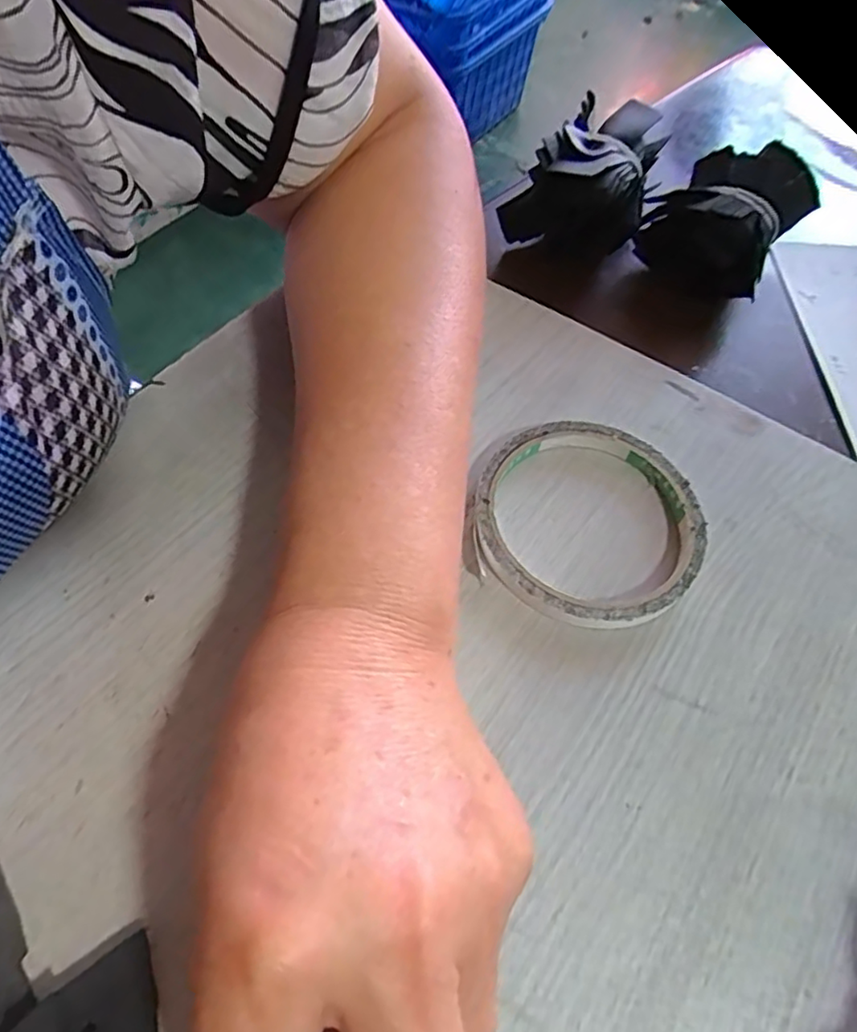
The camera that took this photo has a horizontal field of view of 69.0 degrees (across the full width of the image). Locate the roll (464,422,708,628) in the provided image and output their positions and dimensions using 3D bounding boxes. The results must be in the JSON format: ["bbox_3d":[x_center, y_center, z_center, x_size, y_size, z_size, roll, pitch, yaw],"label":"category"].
[{"bbox_3d":[0.062,0.001,0.246,0.086,0.010,0.085,2,59,-3],"label":"roll"}]

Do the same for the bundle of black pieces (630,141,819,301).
[{"bbox_3d":[0.157,-0.158,0.328,0.066,0.044,0.089,34,62,16],"label":"bundle of black pieces"}]

